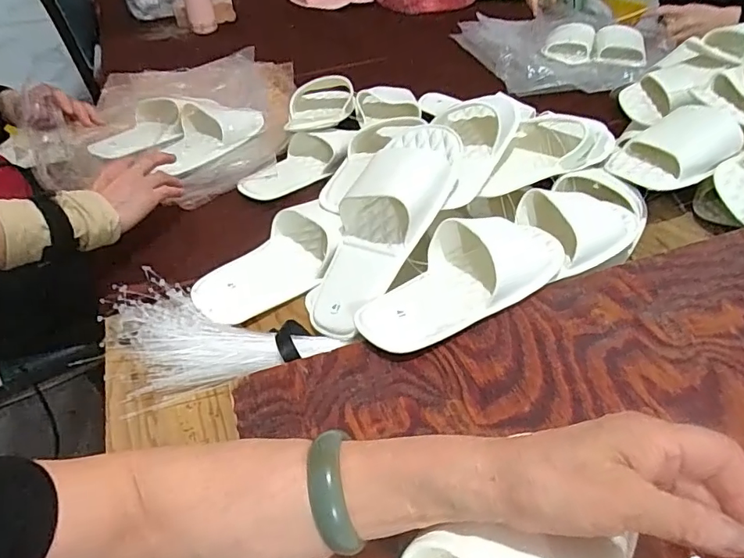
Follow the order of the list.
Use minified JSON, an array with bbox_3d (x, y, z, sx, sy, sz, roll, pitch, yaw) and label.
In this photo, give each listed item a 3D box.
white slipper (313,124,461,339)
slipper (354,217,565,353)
[{"bbox_3d":[0.002,-0.059,0.494,0.099,0.057,0.238,26,87,33],"label":"white slipper"},{"bbox_3d":[0.086,-0.007,0.470,0.232,0.052,0.102,-27,47,-26],"label":"slipper"}]

